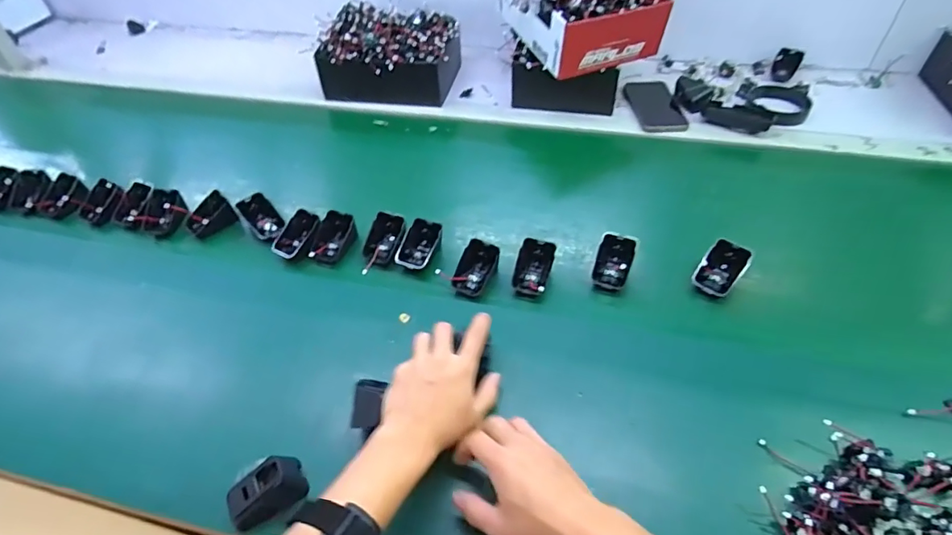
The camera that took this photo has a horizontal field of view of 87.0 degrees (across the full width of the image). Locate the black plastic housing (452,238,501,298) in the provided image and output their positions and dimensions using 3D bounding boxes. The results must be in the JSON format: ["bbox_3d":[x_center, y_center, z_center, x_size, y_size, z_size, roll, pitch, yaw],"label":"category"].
[{"bbox_3d":[0.000,0.005,0.626,0.041,0.050,0.058,20,52,20],"label":"black plastic housing"}]

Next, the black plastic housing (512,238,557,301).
[{"bbox_3d":[0.071,0.004,0.619,0.045,0.047,0.065,14,50,16],"label":"black plastic housing"}]

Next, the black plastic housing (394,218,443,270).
[{"bbox_3d":[-0.074,-0.029,0.649,0.047,0.031,0.063,16,51,17],"label":"black plastic housing"}]

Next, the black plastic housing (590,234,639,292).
[{"bbox_3d":[0.169,-0.006,0.618,0.045,0.045,0.063,18,51,19],"label":"black plastic housing"}]

